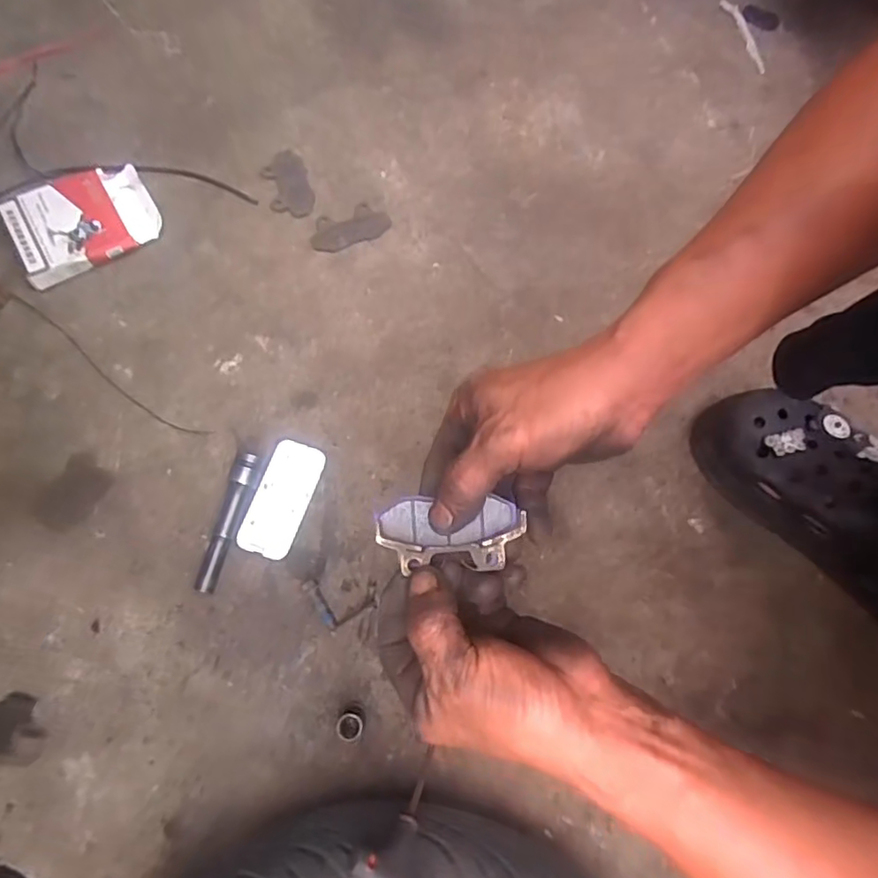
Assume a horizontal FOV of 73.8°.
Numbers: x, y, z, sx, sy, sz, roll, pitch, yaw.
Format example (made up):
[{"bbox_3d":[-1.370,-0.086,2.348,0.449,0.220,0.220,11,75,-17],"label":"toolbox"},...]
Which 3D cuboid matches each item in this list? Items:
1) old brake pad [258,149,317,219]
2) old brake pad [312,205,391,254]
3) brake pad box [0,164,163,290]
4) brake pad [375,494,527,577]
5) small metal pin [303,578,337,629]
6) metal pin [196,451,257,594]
[{"bbox_3d":[-0.143,-0.241,0.553,0.041,0.007,0.074,-17,73,-8],"label":"old brake pad"},{"bbox_3d":[-0.084,-0.199,0.548,0.075,0.005,0.039,-23,74,-10],"label":"old brake pad"},{"bbox_3d":[-0.319,-0.197,0.526,0.120,0.025,0.098,-29,75,-11],"label":"brake pad box"},{"bbox_3d":[0.005,0.049,0.304,0.073,0.018,0.036,0,72,3],"label":"brake pad"},{"bbox_3d":[-0.089,0.123,0.438,0.011,0.010,0.041,-32,76,-12],"label":"small metal pin"},{"bbox_3d":[-0.162,0.064,0.448,0.014,0.022,0.106,15,72,3],"label":"metal pin"}]

